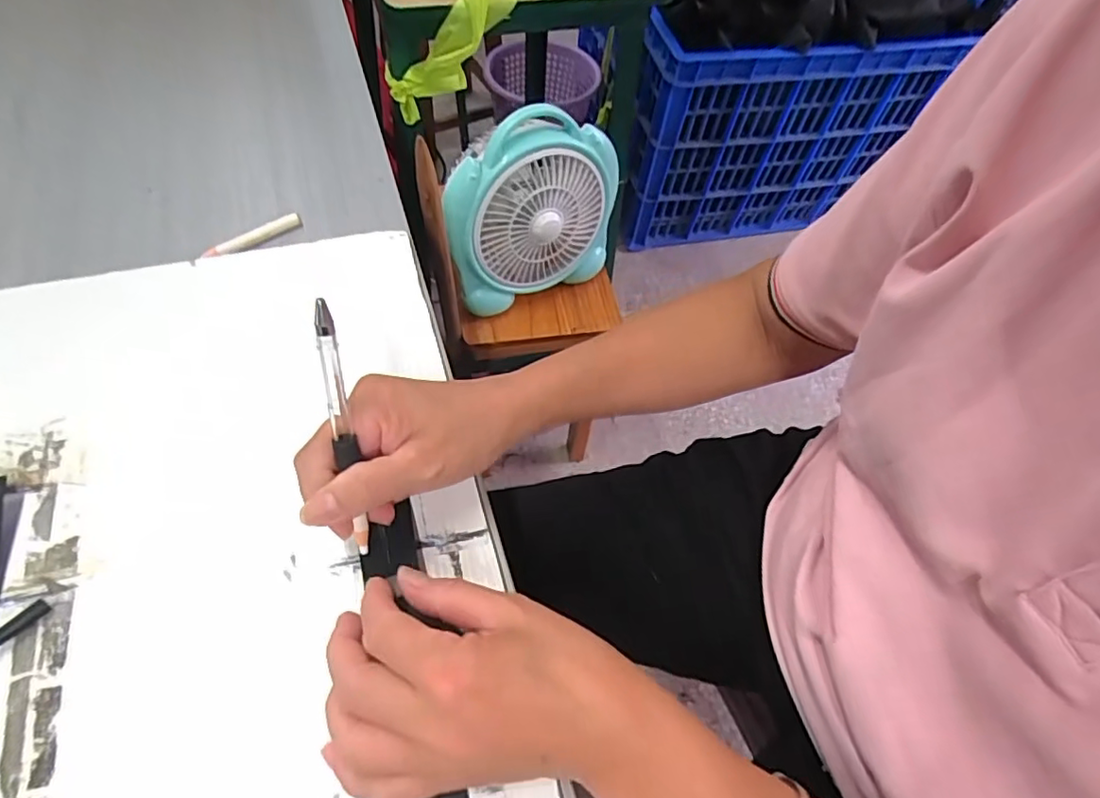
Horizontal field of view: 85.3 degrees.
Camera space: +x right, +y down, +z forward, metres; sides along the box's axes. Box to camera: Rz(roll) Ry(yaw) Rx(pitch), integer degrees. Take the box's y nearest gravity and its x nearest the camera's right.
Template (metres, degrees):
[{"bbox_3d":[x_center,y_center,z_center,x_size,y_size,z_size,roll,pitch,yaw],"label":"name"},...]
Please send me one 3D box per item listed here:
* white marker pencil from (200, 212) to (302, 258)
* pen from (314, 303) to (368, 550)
[{"bbox_3d":[-0.223,-0.121,0.448,0.074,0.012,0.010,-35,65,-22],"label":"white marker pencil"},{"bbox_3d":[-0.098,0.020,0.285,0.008,0.141,0.006,0,30,-3],"label":"pen"}]

